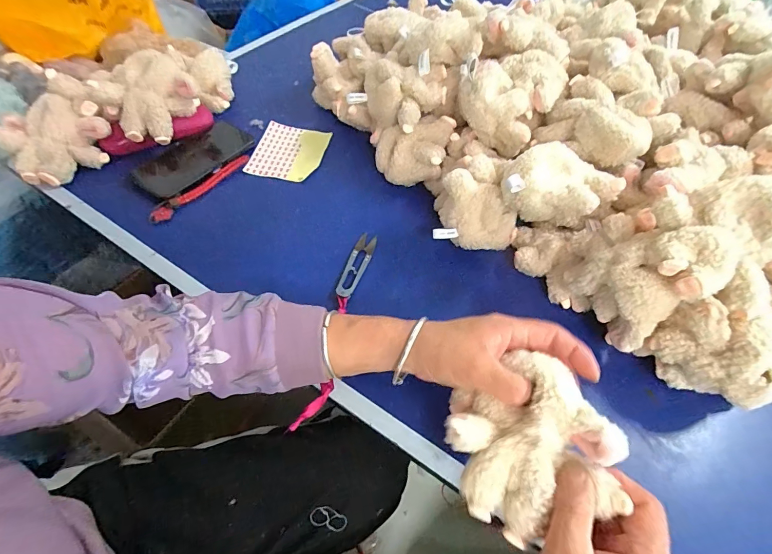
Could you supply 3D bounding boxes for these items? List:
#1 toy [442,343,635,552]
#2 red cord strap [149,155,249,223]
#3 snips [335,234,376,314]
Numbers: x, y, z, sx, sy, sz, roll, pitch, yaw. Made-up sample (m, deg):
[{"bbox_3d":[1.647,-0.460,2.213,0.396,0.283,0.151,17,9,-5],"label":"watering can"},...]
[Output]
[{"bbox_3d":[0.102,0.120,0.278,0.111,0.059,0.115,-25,62,6],"label":"toy"},{"bbox_3d":[-0.248,-0.121,0.506,0.018,0.017,0.153,37,61,20],"label":"red cord strap"},{"bbox_3d":[-0.038,-0.009,0.444,0.024,0.010,0.115,18,56,8],"label":"snips"}]

